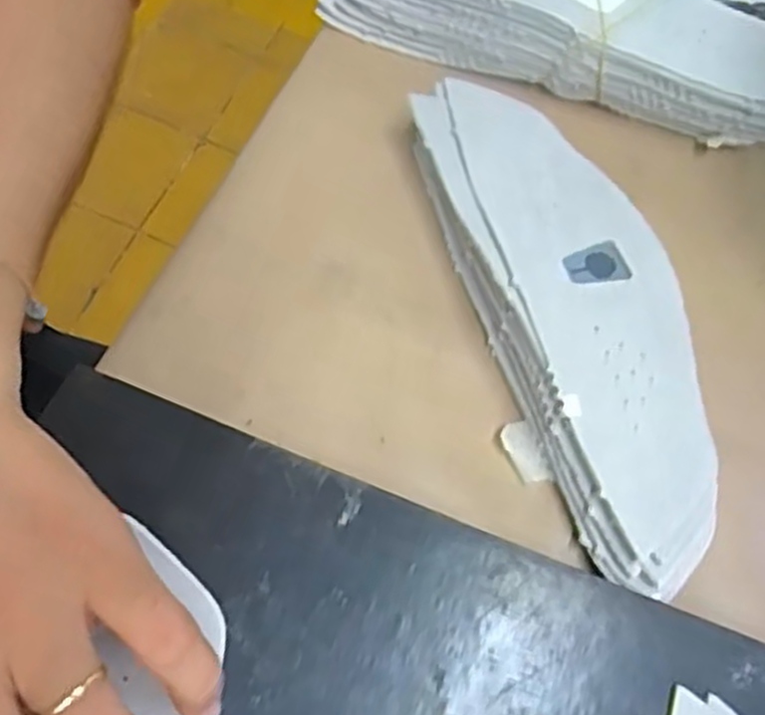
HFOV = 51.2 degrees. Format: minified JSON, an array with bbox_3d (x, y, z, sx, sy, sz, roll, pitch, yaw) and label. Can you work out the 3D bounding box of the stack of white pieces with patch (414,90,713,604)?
[{"bbox_3d":[0.068,-0.019,0.303,0.068,0.039,0.212,-9,65,-11],"label":"stack of white pieces with patch"}]

